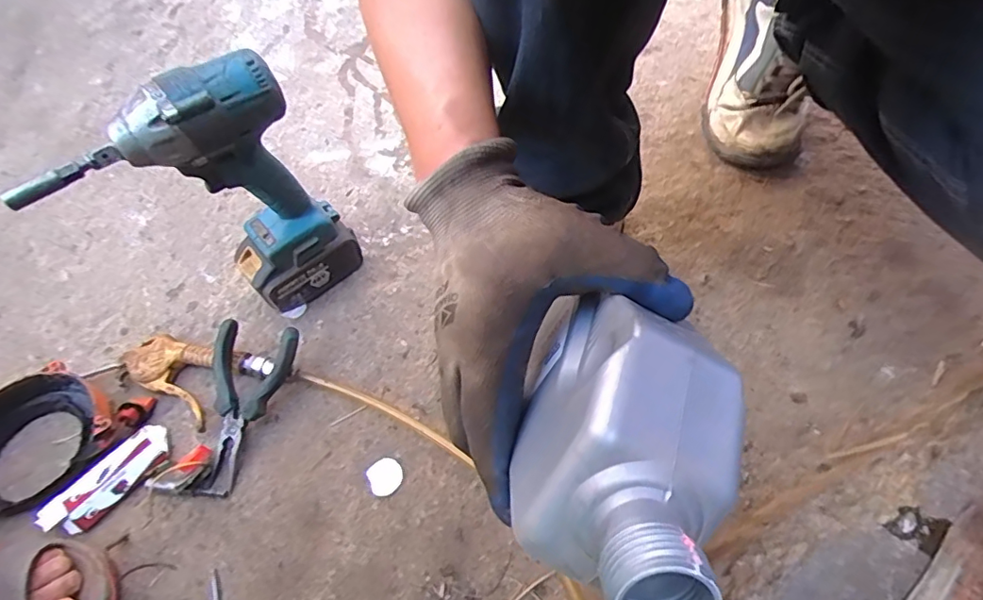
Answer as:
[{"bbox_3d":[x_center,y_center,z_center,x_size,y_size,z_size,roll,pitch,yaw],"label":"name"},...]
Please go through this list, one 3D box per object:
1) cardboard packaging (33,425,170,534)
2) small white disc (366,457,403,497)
[{"bbox_3d":[-0.352,0.167,0.491,0.043,0.016,0.116,38,65,17],"label":"cardboard packaging"},{"bbox_3d":[-0.095,0.157,0.476,0.030,0.004,0.031,1,60,-2],"label":"small white disc"}]

